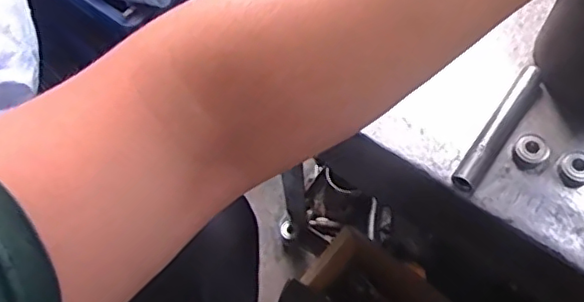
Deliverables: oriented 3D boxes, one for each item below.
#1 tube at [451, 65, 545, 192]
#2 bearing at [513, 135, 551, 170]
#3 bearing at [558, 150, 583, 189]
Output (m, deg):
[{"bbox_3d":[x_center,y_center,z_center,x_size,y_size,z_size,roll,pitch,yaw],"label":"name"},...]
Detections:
[{"bbox_3d":[0.190,-0.024,0.532,0.021,0.016,0.141,32,70,17],"label":"tube"},{"bbox_3d":[0.217,0.000,0.529,0.032,0.012,0.027,-32,67,-11],"label":"bearing"},{"bbox_3d":[0.255,0.016,0.523,0.029,0.016,0.030,-33,67,-12],"label":"bearing"}]

